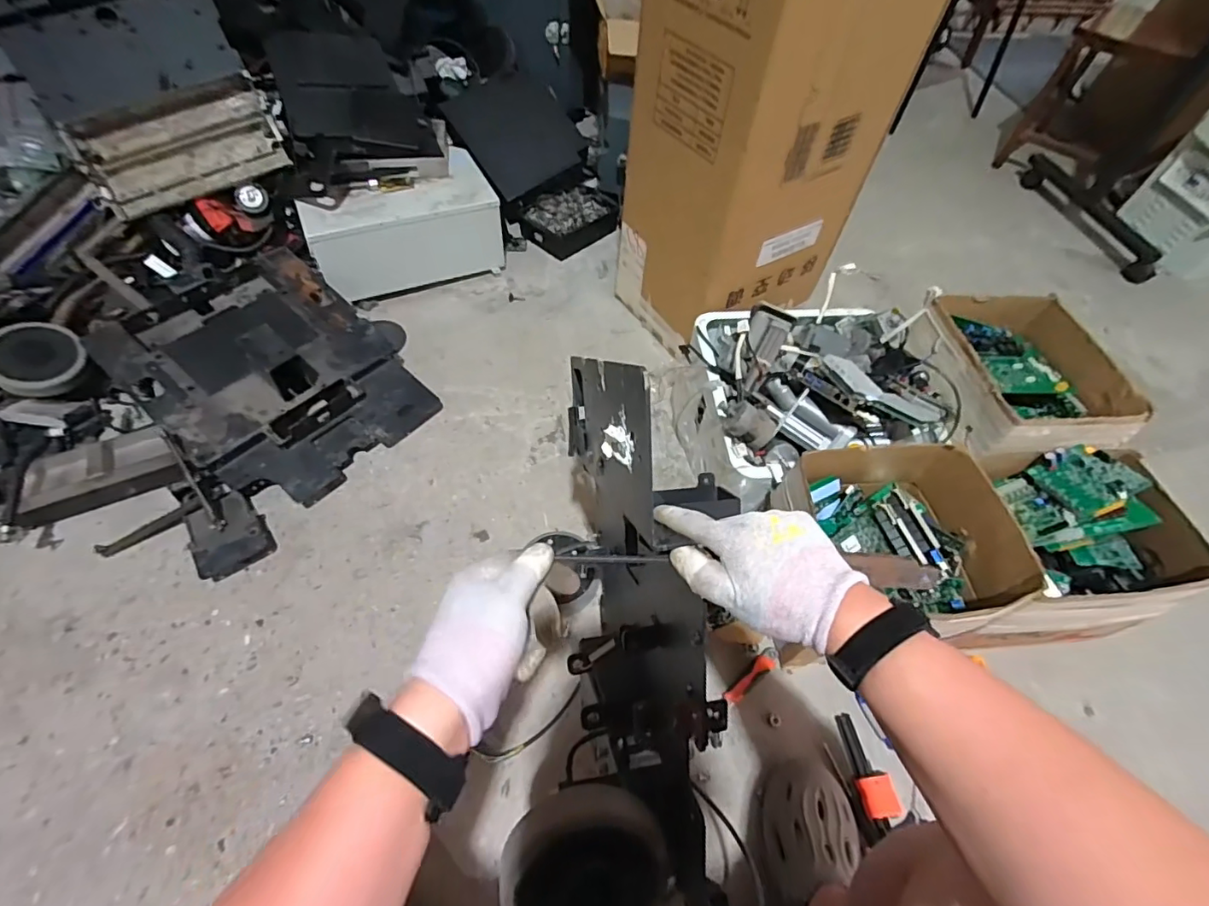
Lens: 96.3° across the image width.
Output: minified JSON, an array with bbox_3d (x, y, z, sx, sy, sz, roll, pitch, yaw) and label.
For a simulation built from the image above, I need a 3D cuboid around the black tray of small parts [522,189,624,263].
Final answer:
[{"bbox_3d":[-0.087,-0.653,1.508,0.263,0.074,0.170,-34,64,-24],"label":"black tray of small parts"}]

